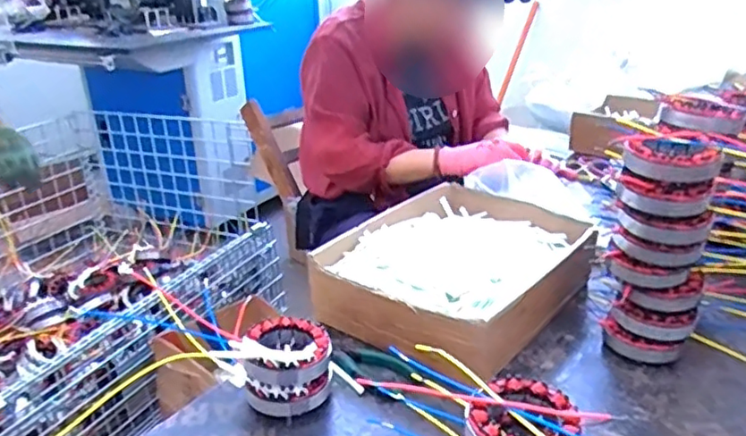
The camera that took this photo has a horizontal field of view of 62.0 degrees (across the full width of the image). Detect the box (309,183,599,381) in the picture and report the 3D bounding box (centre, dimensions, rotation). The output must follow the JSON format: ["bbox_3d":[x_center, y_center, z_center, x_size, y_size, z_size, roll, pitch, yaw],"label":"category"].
[{"bbox_3d":[0.114,0.060,0.784,0.240,0.083,0.335,19,32,38],"label":"box"}]

